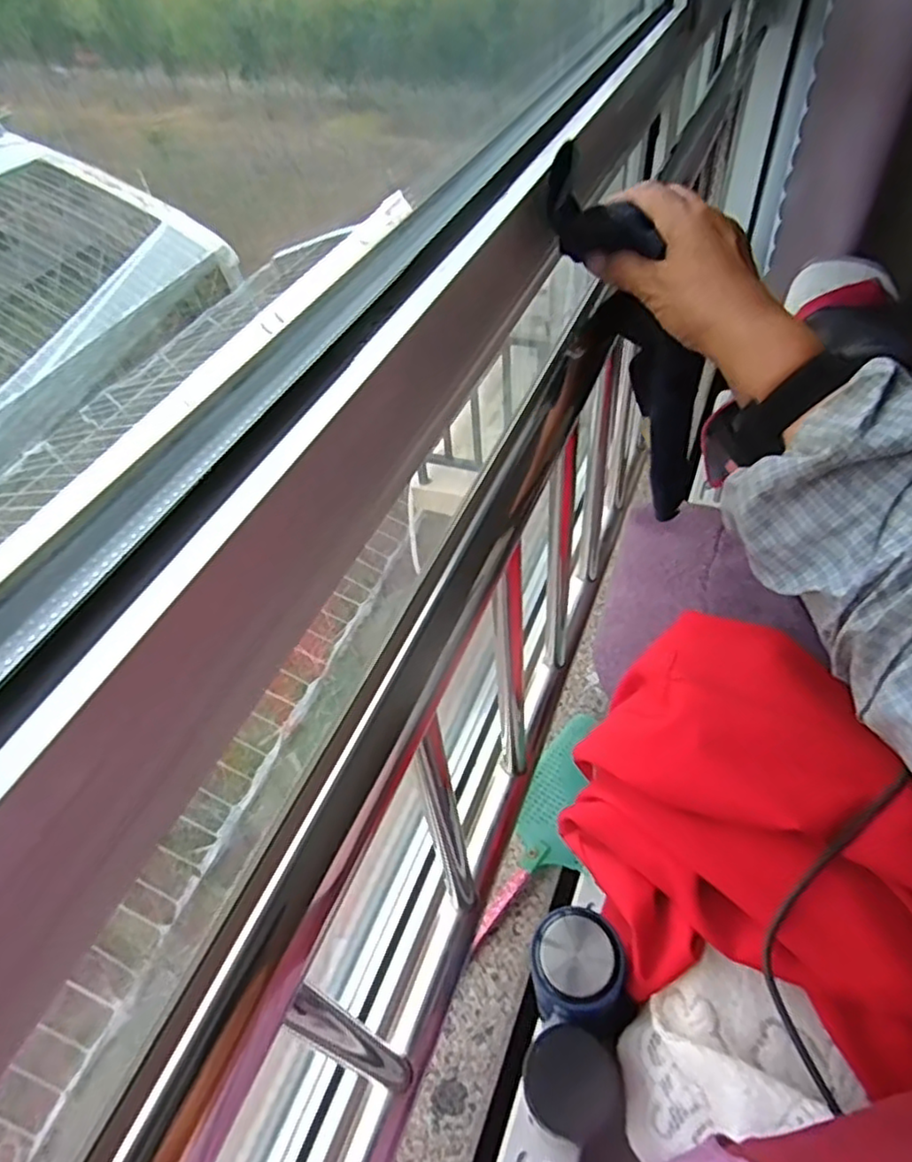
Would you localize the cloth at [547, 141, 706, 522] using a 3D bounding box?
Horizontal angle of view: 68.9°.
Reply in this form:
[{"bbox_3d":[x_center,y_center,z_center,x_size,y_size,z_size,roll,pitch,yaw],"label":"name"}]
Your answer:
[{"bbox_3d":[0.134,-0.153,0.466,0.063,0.279,0.066,-6,44,33],"label":"cloth"}]

